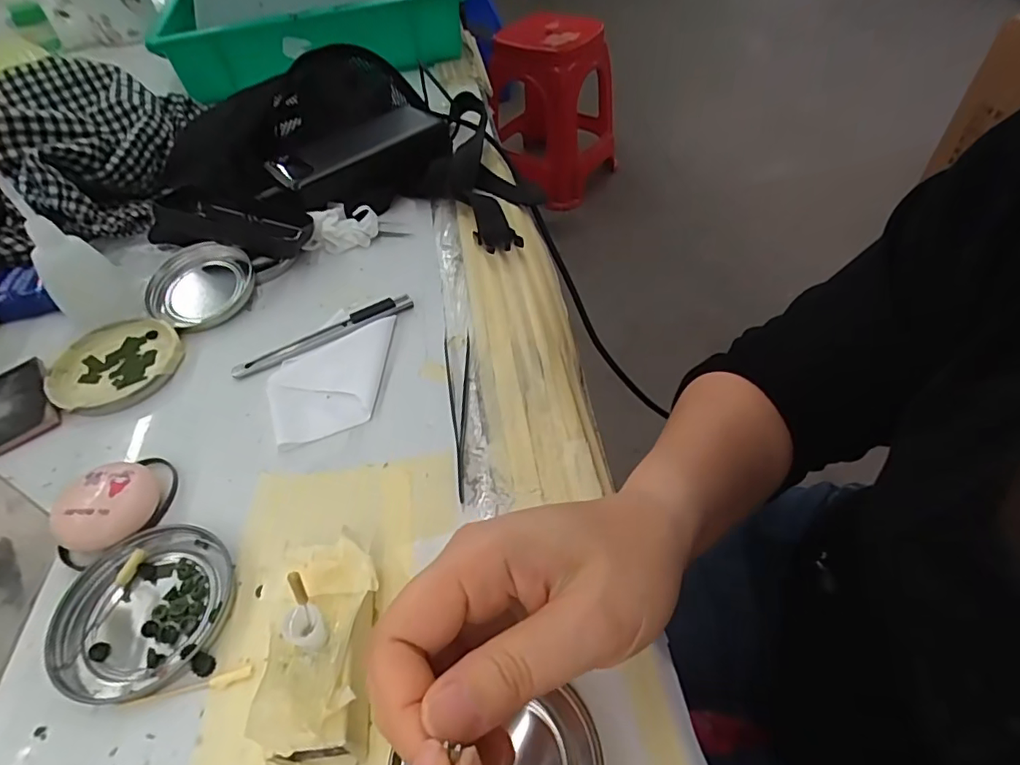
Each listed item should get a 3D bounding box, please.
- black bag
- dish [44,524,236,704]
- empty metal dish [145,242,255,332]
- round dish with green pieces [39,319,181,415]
[{"bbox_3d":[-0.133,-0.210,0.483,0.269,0.079,0.246,-1,49,2],"label":"black bag"},{"bbox_3d":[-0.173,0.107,0.260,0.077,0.008,0.075,-2,49,2],"label":"dish"},{"bbox_3d":[-0.226,-0.073,0.404,0.053,0.026,0.071,25,55,22],"label":"empty metal dish"},{"bbox_3d":[-0.263,-0.012,0.367,0.079,0.008,0.076,-2,49,2],"label":"round dish with green pieces"}]

